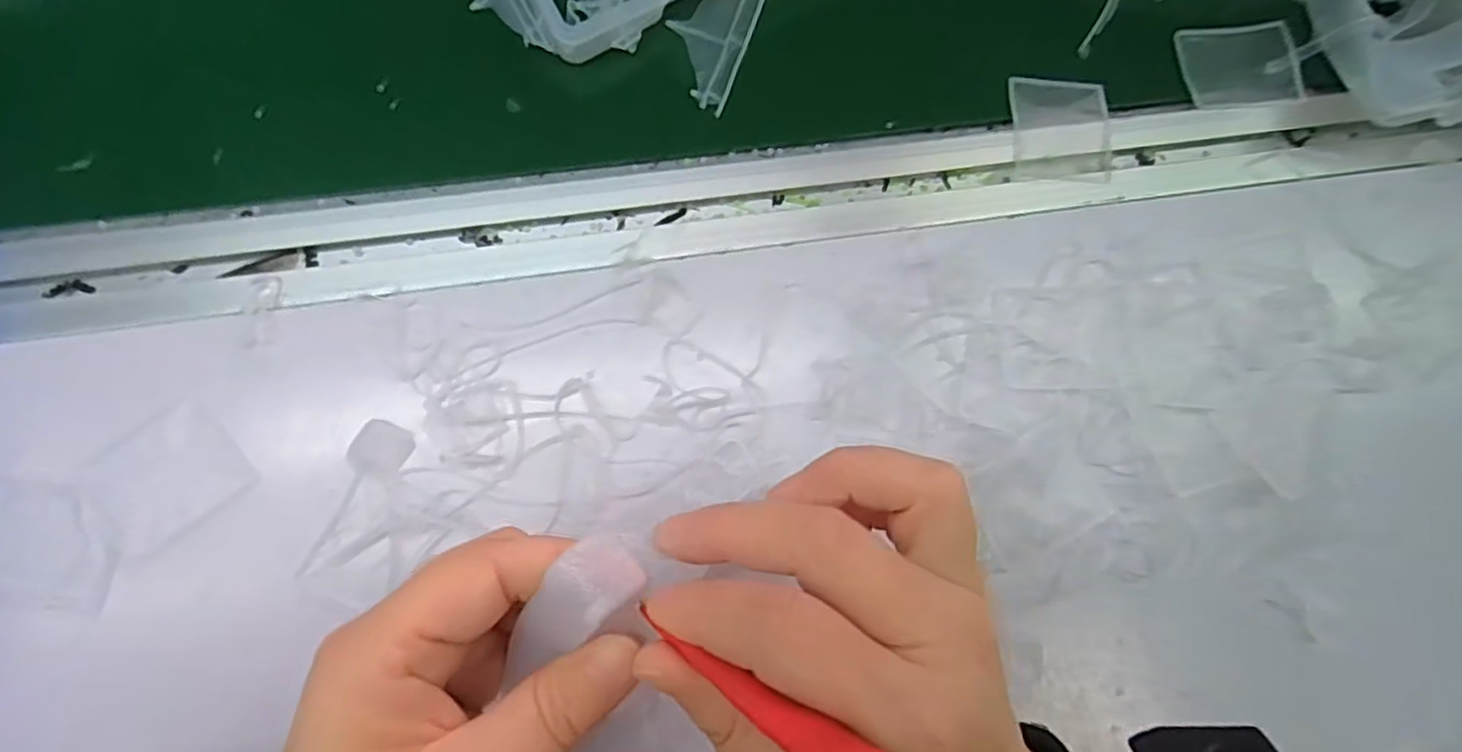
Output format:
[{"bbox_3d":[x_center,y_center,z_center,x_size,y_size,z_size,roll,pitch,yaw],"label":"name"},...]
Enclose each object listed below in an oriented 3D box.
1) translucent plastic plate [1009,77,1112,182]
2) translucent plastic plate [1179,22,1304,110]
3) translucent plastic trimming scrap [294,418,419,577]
[{"bbox_3d":[0.151,-0.113,0.309,0.045,0.005,0.050,4,82,-4],"label":"translucent plastic plate"},{"bbox_3d":[0.238,-0.145,0.317,0.052,0.004,0.040,-5,83,-5],"label":"translucent plastic plate"},{"bbox_3d":[-0.139,0.047,0.256,0.023,0.004,0.059,17,81,-2],"label":"translucent plastic trimming scrap"}]

